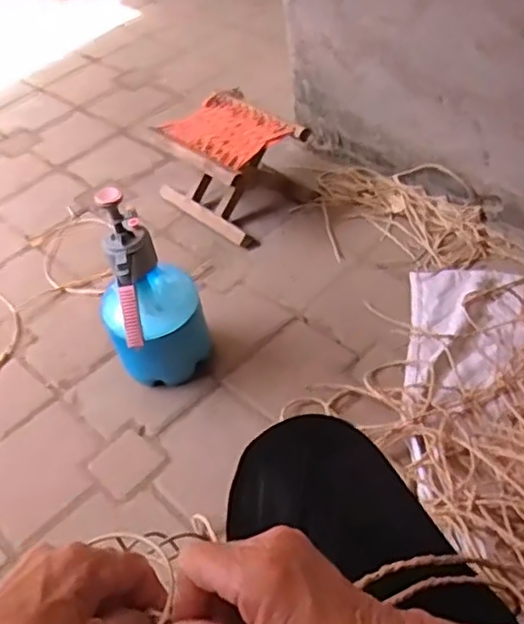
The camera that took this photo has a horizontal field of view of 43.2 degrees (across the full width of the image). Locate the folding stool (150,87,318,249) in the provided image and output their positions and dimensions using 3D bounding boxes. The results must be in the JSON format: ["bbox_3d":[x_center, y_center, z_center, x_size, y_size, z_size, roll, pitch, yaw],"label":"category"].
[{"bbox_3d":[-0.066,-0.317,1.430,0.280,0.184,0.239,31,57,32],"label":"folding stool"}]

